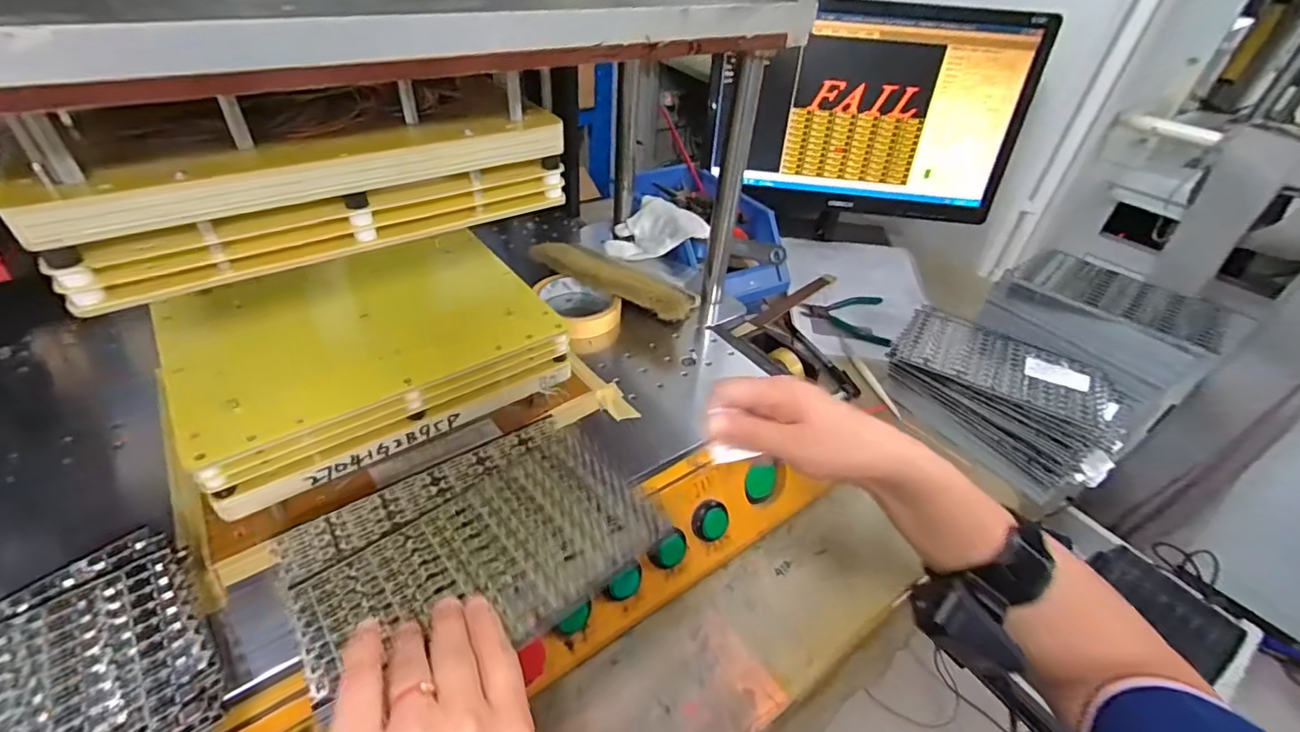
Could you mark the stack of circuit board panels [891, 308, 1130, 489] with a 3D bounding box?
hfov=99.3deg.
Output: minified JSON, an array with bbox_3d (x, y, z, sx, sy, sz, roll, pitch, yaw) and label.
[{"bbox_3d":[0.379,0.022,0.593,0.143,0.057,0.228,-26,49,-32],"label":"stack of circuit board panels"}]

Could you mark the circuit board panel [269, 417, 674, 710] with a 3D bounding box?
[{"bbox_3d":[-0.104,0.104,0.336,0.197,0.007,0.145,-27,42,-30],"label":"circuit board panel"}]

